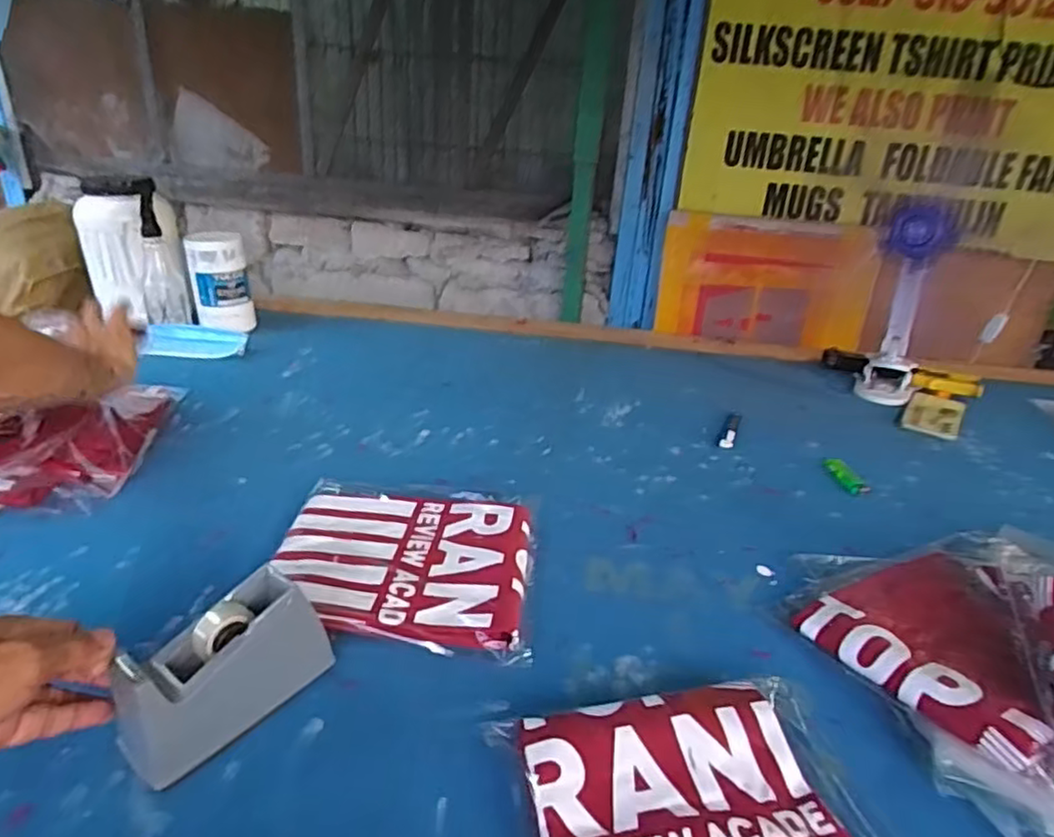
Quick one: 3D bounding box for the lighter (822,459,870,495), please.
[{"bbox_3d":[0.426,0.076,0.871,0.028,0.012,0.081,2,26,-3],"label":"lighter"}]

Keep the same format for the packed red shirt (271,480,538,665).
[{"bbox_3d":[-0.117,0.132,0.642,0.243,0.025,0.240,4,26,1],"label":"packed red shirt"}]

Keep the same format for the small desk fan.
[{"bbox_3d":[0.613,-0.181,1.075,0.105,0.313,0.135,18,29,27],"label":"small desk fan"}]

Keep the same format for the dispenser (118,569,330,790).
[{"bbox_3d":[-0.212,0.174,0.464,0.052,0.082,0.134,21,31,33],"label":"dispenser"}]

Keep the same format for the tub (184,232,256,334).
[{"bbox_3d":[-0.560,-0.243,1.204,0.097,0.171,0.096,-7,27,-21],"label":"tub"}]

